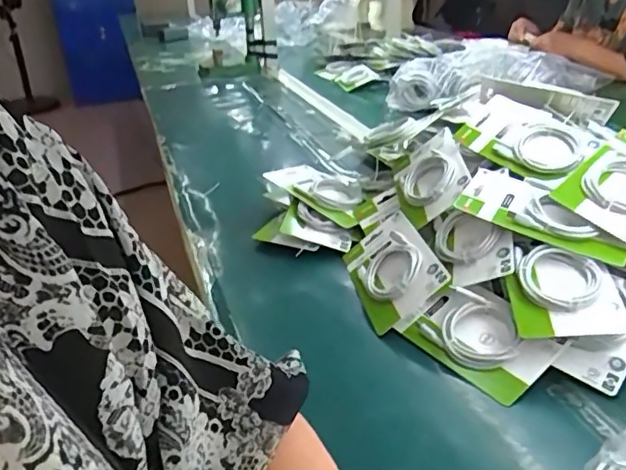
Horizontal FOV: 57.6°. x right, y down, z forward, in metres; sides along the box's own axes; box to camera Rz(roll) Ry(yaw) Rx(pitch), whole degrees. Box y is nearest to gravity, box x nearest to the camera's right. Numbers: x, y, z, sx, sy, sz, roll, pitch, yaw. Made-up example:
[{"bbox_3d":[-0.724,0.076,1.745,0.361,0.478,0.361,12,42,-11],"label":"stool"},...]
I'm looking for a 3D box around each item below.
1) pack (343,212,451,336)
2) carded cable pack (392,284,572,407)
[{"bbox_3d":[0.095,0.038,0.687,0.098,0.024,0.172,-42,28,11],"label":"pack"},{"bbox_3d":[0.168,0.101,0.584,0.095,0.022,0.145,-40,46,-18],"label":"carded cable pack"}]

